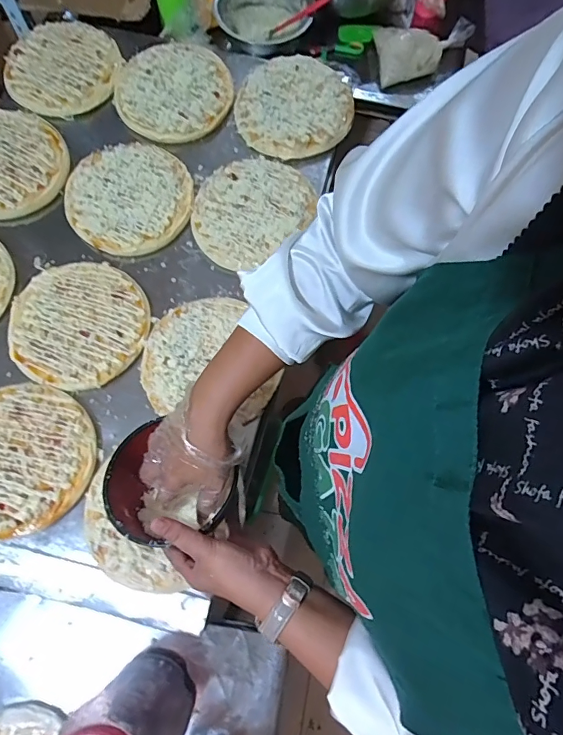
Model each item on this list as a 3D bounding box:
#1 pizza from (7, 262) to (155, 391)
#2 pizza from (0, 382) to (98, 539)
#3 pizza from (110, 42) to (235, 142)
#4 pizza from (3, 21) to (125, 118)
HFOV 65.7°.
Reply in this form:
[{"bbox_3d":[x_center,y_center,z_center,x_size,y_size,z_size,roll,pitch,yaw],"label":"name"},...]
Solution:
[{"bbox_3d":[-0.302,-0.067,0.647,0.196,0.018,0.193,34,74,4],"label":"pizza"},{"bbox_3d":[-0.355,0.120,0.577,0.196,0.028,0.194,2,74,-6],"label":"pizza"},{"bbox_3d":[-0.191,-0.488,0.776,0.197,0.029,0.197,2,74,-6],"label":"pizza"},{"bbox_3d":[-0.390,-0.536,0.786,0.196,0.026,0.181,0,76,1],"label":"pizza"}]

